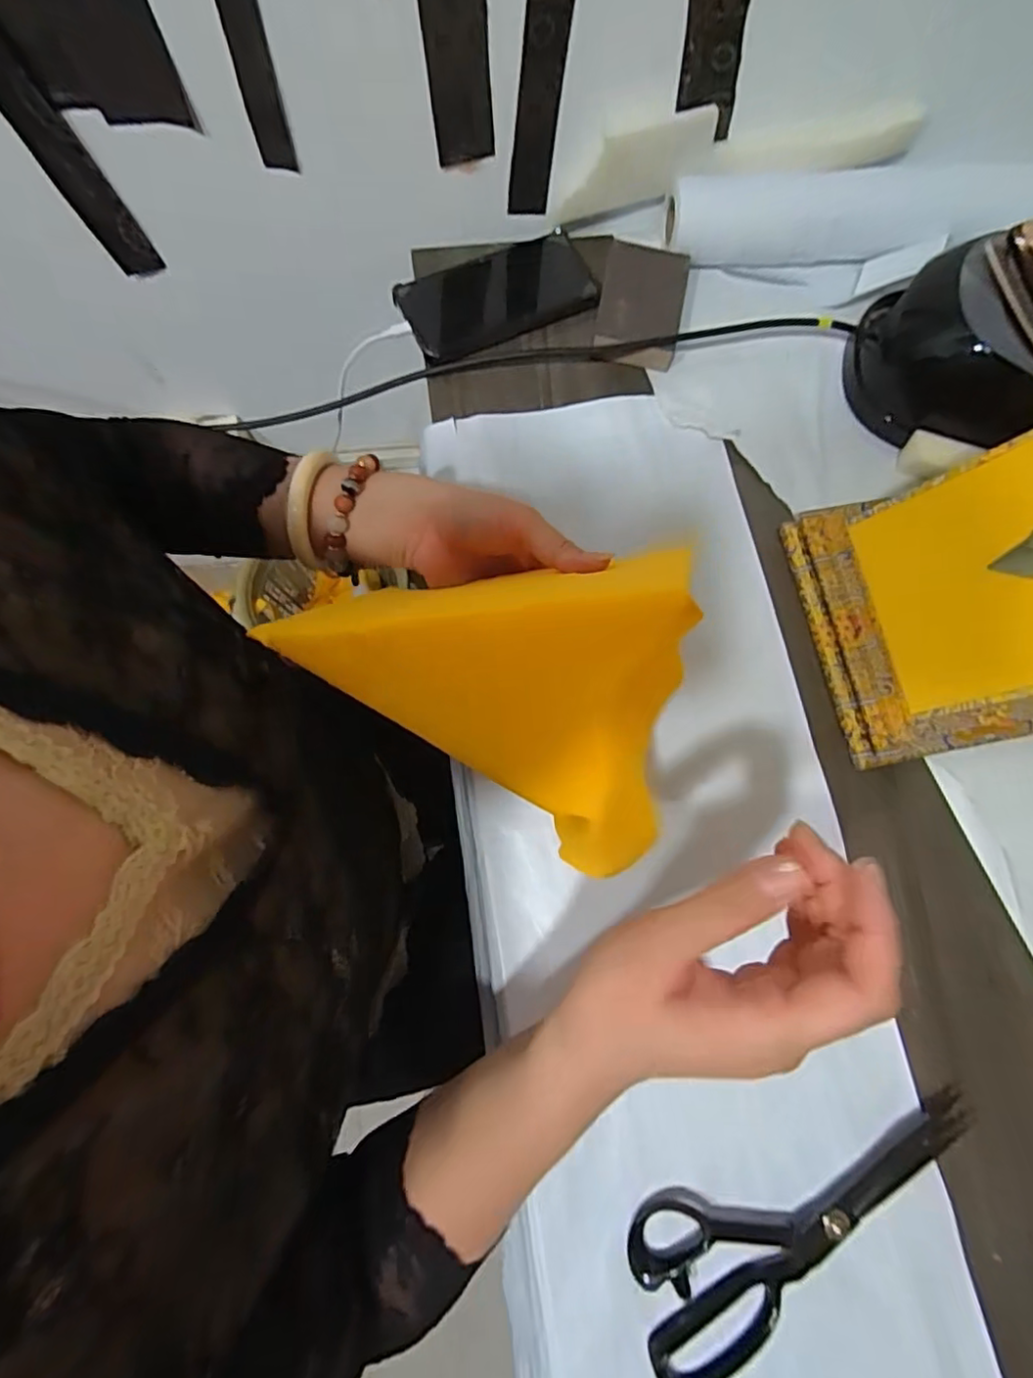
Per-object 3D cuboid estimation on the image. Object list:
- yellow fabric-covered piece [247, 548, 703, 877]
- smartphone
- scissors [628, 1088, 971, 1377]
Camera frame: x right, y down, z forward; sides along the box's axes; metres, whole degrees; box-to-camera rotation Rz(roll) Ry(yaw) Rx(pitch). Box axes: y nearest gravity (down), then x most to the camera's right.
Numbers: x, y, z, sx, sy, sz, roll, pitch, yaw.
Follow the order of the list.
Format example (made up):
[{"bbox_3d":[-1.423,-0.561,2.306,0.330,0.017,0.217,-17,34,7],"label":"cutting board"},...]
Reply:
[{"bbox_3d":[-0.020,0.021,0.267,0.169,0.111,0.115,-1,77,-1],"label":"yellow fabric-covered piece"},{"bbox_3d":[-0.018,-0.344,0.526,0.166,0.015,0.088,-26,80,-8],"label":"smartphone"},{"bbox_3d":[0.188,0.342,0.372,0.232,0.019,0.096,-14,78,-4],"label":"scissors"}]

